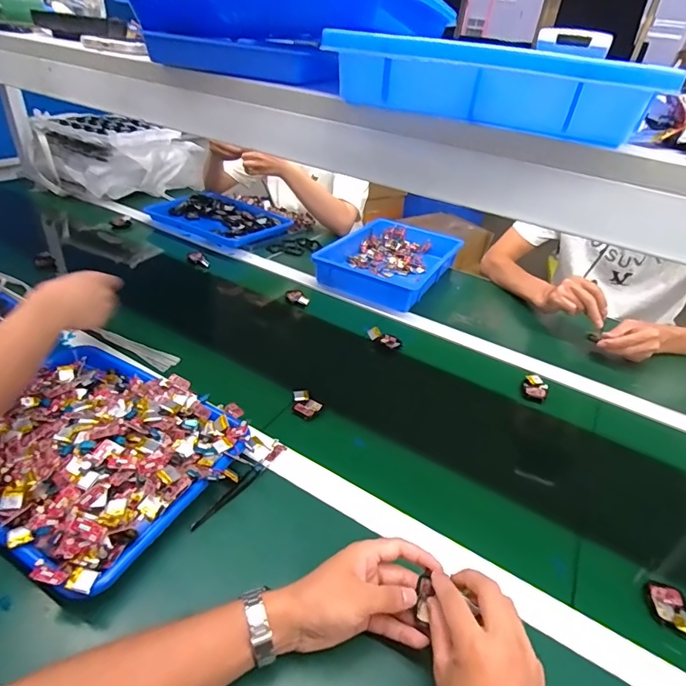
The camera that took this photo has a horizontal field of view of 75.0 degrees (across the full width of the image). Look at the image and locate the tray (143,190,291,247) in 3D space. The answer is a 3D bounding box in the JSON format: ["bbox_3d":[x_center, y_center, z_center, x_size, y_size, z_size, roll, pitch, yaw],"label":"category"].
[{"bbox_3d":[-0.328,-0.337,1.209,0.326,0.046,0.237,25,38,24],"label":"tray"}]

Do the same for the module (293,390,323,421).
[{"bbox_3d":[-0.055,0.090,0.664,0.047,0.016,0.038,28,40,28],"label":"module"}]

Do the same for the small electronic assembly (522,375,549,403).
[{"bbox_3d":[0.322,0.076,0.749,0.040,0.022,0.046,23,38,22],"label":"small electronic assembly"}]

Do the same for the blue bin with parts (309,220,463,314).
[{"bbox_3d":[0.111,-0.194,1.035,0.241,0.056,0.354,22,38,21],"label":"blue bin with parts"}]

